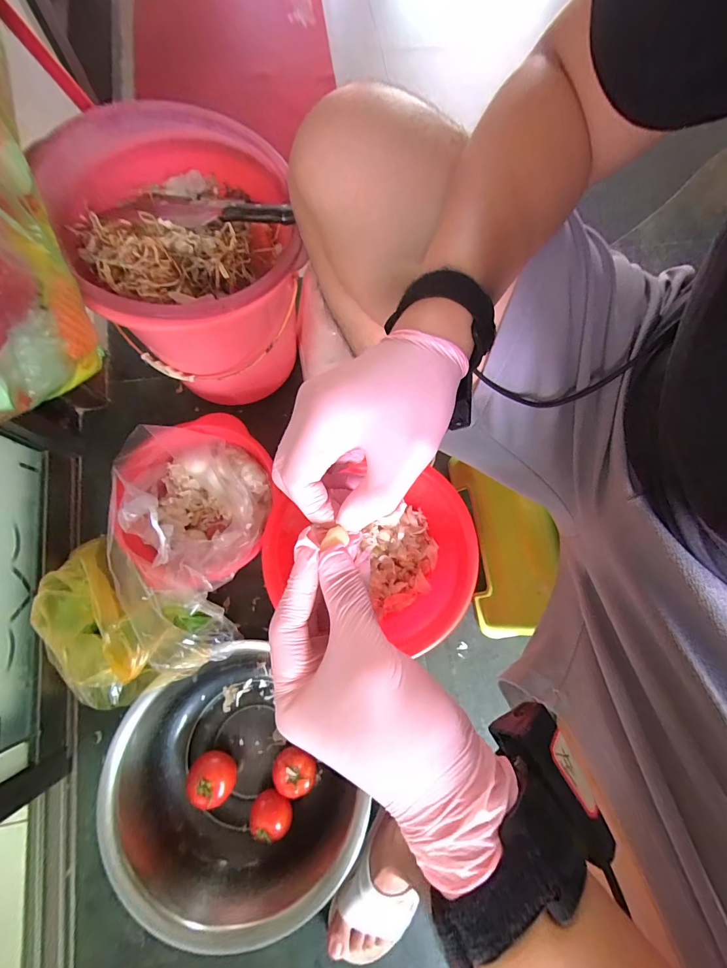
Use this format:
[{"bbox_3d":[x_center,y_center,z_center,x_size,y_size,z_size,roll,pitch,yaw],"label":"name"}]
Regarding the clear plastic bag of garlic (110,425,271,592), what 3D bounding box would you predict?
[{"bbox_3d":[-0.281,0.032,0.620,0.216,0.217,0.249,16,74,1],"label":"clear plastic bag of garlic"}]

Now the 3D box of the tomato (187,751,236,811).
[{"bbox_3d":[-0.238,0.465,0.605,0.071,0.074,0.060,35,75,6],"label":"tomato"}]

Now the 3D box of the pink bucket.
[{"bbox_3d":[-0.254,-0.347,0.630,0.299,0.305,0.357,-21,77,-9],"label":"pink bucket"}]

